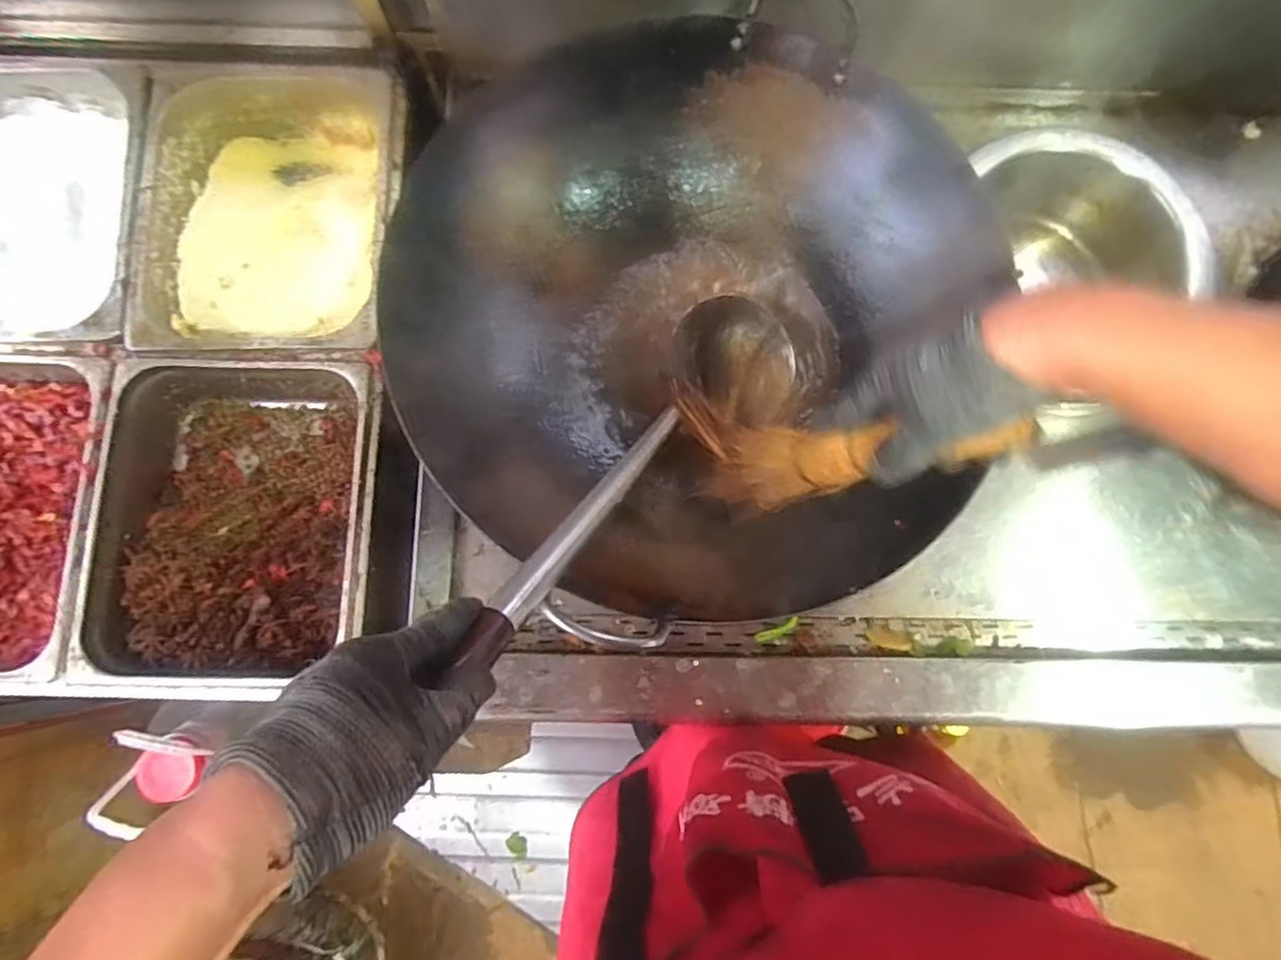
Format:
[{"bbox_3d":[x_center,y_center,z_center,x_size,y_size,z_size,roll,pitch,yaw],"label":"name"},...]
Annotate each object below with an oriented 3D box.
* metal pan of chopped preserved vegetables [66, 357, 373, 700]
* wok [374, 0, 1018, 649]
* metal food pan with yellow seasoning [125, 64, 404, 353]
[{"bbox_3d":[-0.399,0.050,0.684,0.273,0.095,0.324,1,80,-1],"label":"metal pan of chopped preserved vegetables"},{"bbox_3d":[0.041,-0.134,0.555,0.445,0.150,0.459,0,80,-1],"label":"wok"},{"bbox_3d":[-0.395,-0.285,0.743,0.265,0.108,0.331,0,80,-1],"label":"metal food pan with yellow seasoning"}]

